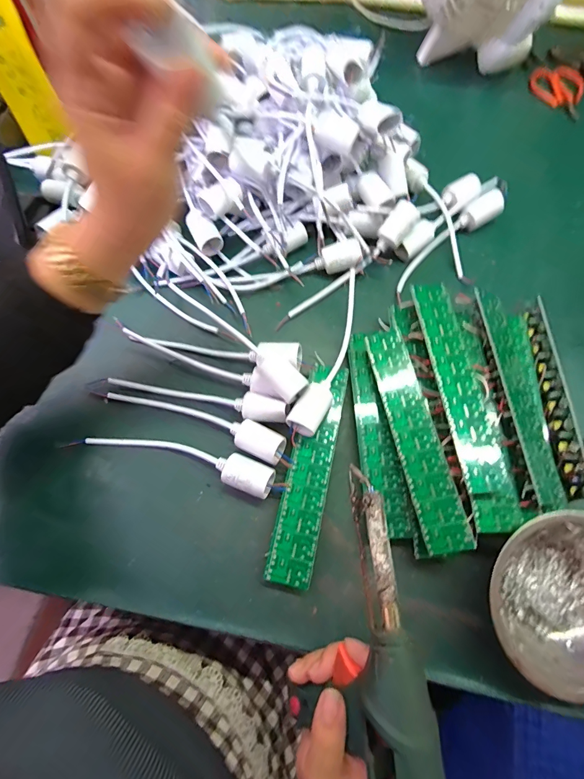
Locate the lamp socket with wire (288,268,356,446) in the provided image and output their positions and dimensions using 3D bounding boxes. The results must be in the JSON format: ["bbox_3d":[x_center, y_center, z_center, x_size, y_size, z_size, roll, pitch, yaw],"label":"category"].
[{"bbox_3d":[0.042,-0.033,0.375,0.031,0.031,0.188,22,70,7],"label":"lamp socket with wire"}]

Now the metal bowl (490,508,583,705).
[{"bbox_3d":[0.214,0.166,0.289,0.124,0.064,0.123,0,69,-1],"label":"metal bowl"}]

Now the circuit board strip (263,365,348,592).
[{"bbox_3d":[0.018,0.071,0.342,0.038,0.004,0.202,12,69,7],"label":"circuit board strip"}]

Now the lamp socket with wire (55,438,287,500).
[{"bbox_3d":[-0.108,0.064,0.345,0.206,0.031,0.032,13,69,4],"label":"lamp socket with wire"}]

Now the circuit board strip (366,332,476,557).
[{"bbox_3d":[0.108,0.037,0.330,0.040,0.007,0.201,-16,68,11],"label":"circuit board strip"}]

